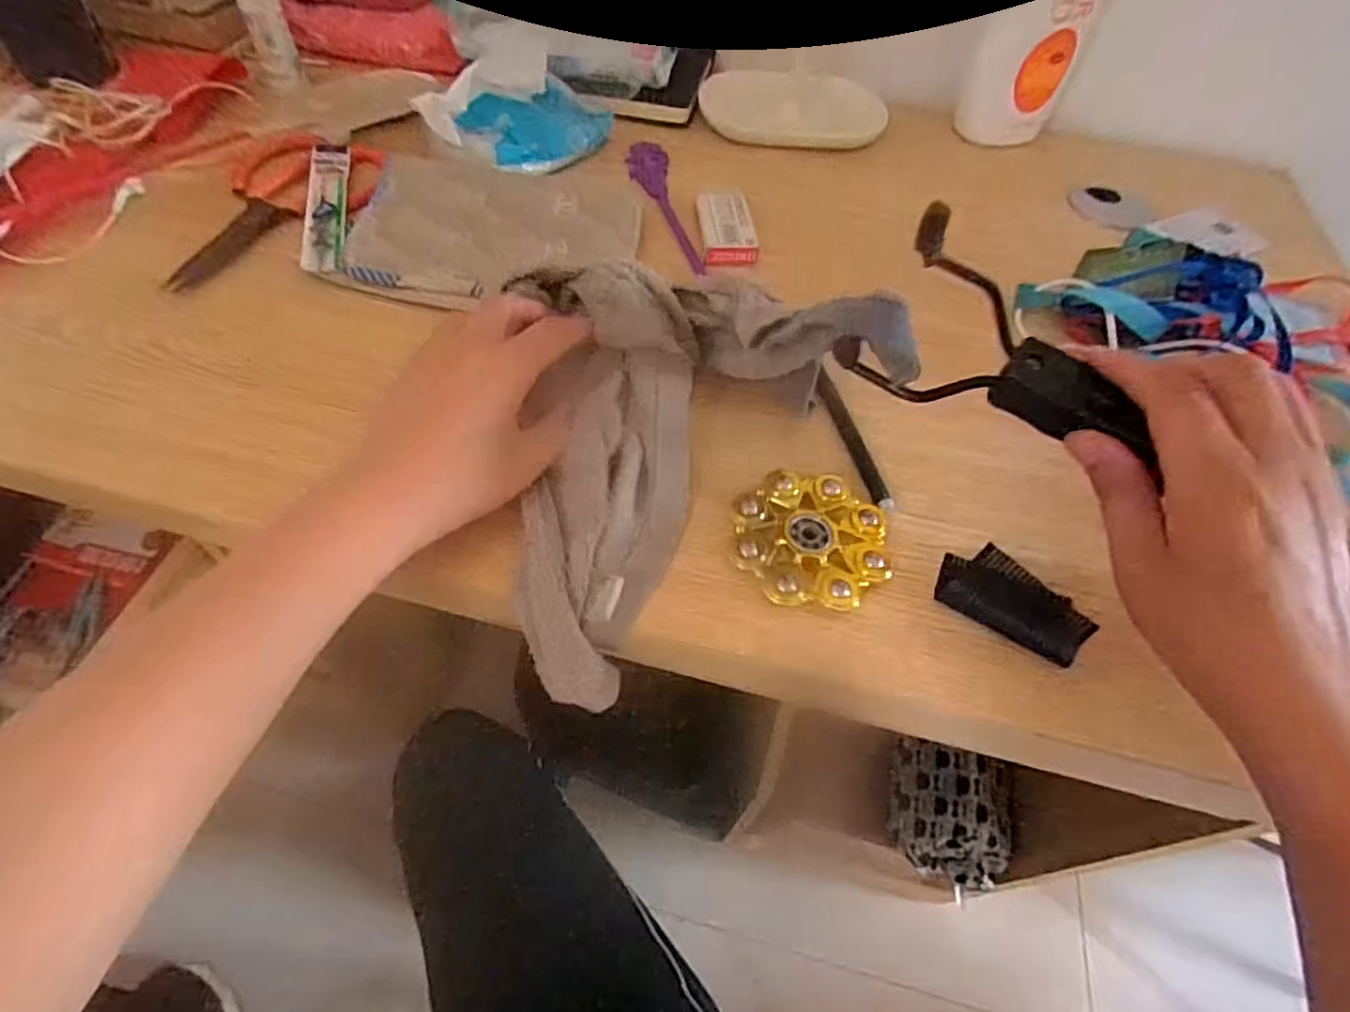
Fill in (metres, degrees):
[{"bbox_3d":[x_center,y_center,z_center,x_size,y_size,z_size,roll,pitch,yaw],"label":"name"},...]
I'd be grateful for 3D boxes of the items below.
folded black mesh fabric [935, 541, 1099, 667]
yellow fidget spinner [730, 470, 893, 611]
[{"bbox_3d":[0.159,0.045,0.304,0.065,0.015,0.035,35,59,19],"label":"folded black mesh fabric"},{"bbox_3d":[0.066,0.016,0.320,0.074,0.011,0.073,2,55,-3],"label":"yellow fidget spinner"}]

